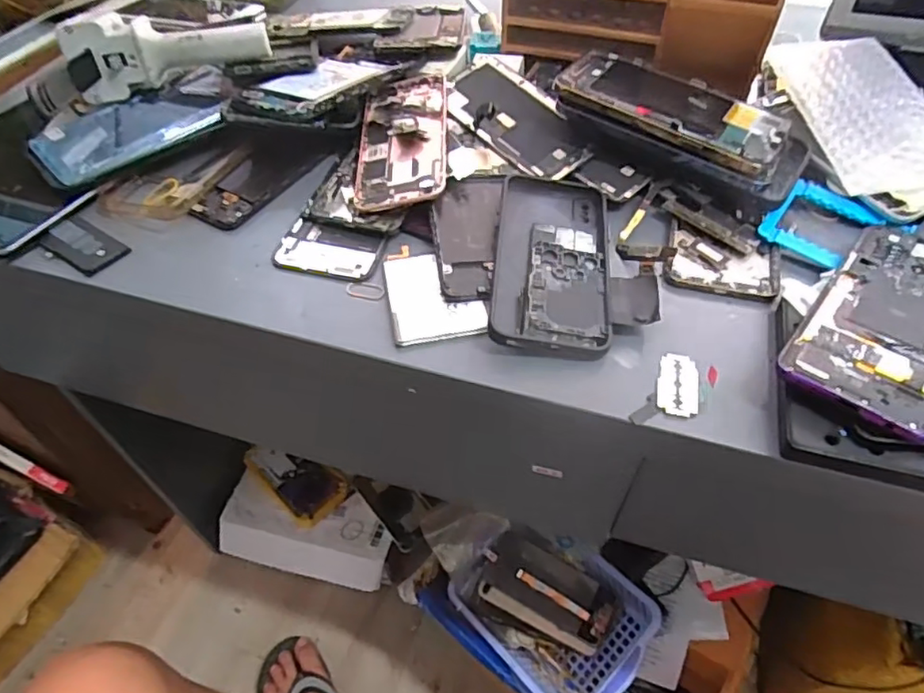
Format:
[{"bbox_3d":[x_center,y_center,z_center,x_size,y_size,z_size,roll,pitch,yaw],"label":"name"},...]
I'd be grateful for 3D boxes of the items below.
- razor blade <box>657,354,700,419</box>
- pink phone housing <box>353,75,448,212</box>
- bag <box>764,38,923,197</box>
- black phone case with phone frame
[{"bbox_3d":[0.122,0.021,0.343,0.022,0.004,0.041,10,52,10],"label":"razor blade"},{"bbox_3d":[-0.045,-0.157,0.458,0.066,0.009,0.134,-6,59,9],"label":"pink phone housing"},{"bbox_3d":[0.305,-0.178,0.465,0.097,0.030,0.172,-3,51,-1],"label":"bag"},{"bbox_3d":[0.059,-0.059,0.397,0.072,0.013,0.150,4,51,5],"label":"black phone case with phone frame"}]

